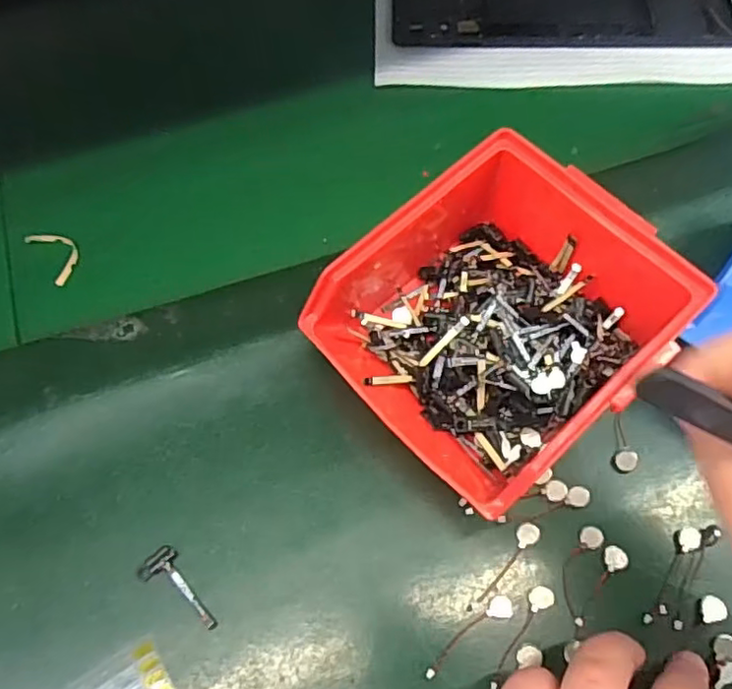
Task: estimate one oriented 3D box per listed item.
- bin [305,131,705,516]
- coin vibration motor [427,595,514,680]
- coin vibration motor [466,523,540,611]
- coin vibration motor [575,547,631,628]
[{"bbox_3d":[0.059,-0.014,0.286,0.147,0.070,0.130,-36,67,-14],"label":"bin"},{"bbox_3d":[0.042,0.120,0.256,0.046,0.004,0.009,-33,67,-13],"label":"coin vibration motor"},{"bbox_3d":[0.059,0.095,0.268,0.047,0.004,0.009,-41,69,-16],"label":"coin vibration motor"},{"bbox_3d":[0.099,0.102,0.265,0.010,0.004,0.038,40,71,19],"label":"coin vibration motor"}]

